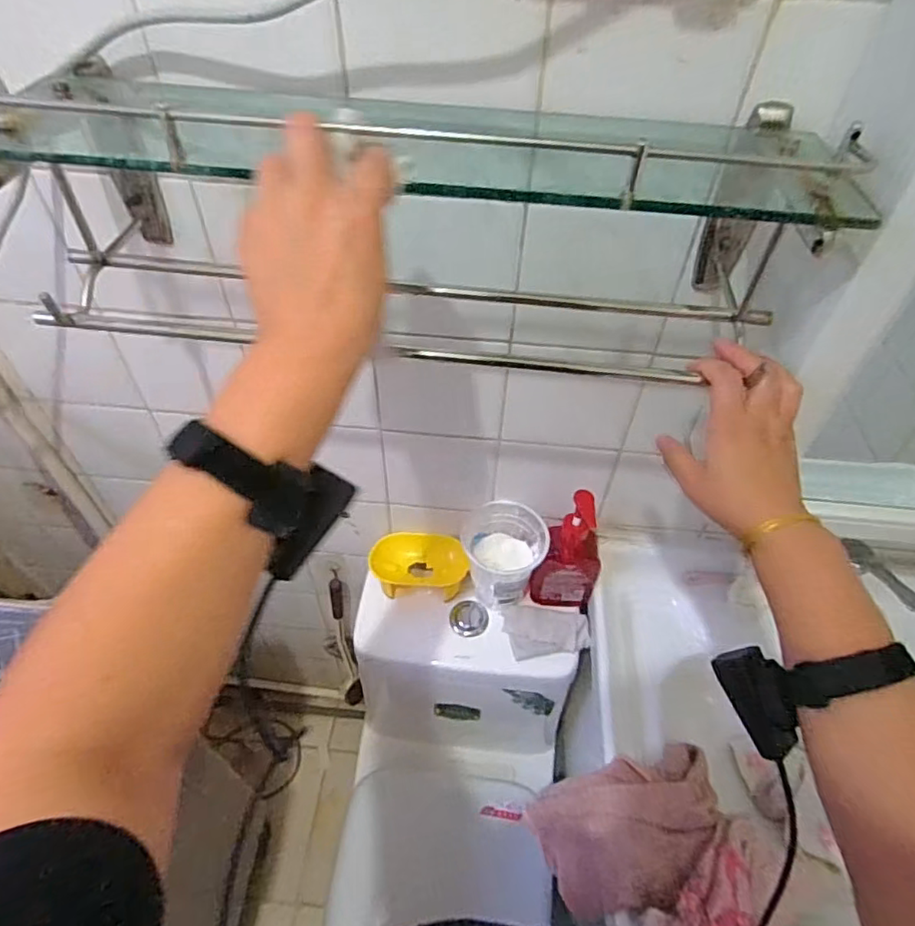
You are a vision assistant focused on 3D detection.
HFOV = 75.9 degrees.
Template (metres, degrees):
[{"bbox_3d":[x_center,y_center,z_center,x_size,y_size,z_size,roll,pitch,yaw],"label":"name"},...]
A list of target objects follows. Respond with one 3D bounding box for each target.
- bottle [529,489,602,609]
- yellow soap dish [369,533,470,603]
[{"bbox_3d":[0.161,0.125,0.818,0.083,0.212,0.066,21,52,14],"label":"bottle"},{"bbox_3d":[-0.057,0.158,0.909,0.146,0.050,0.086,7,50,3],"label":"yellow soap dish"}]

